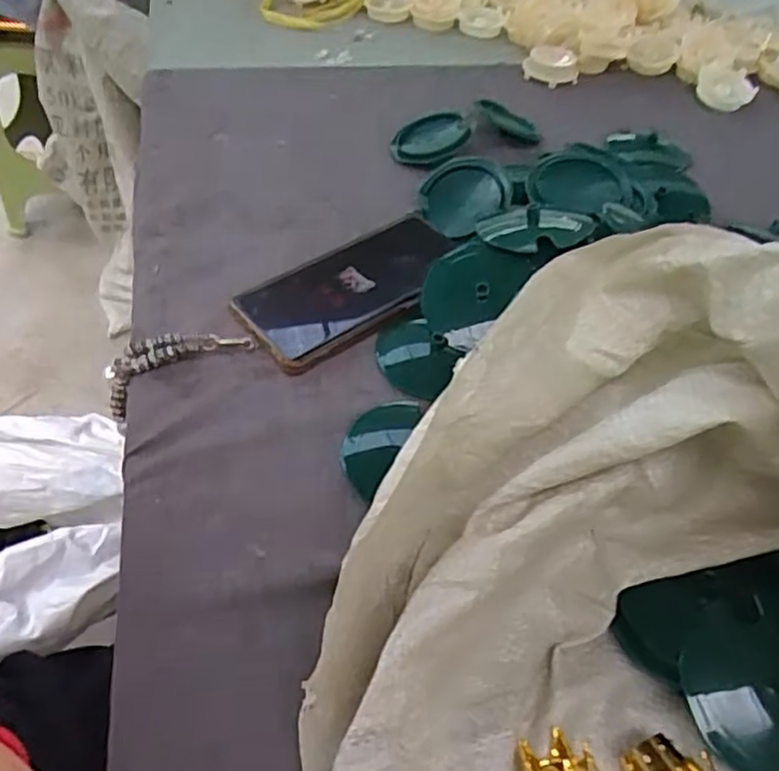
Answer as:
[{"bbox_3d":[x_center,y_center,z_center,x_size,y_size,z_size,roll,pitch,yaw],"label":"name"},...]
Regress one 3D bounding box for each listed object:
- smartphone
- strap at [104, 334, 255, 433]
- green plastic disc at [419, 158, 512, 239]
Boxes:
[{"bbox_3d":[-0.019,-0.069,0.455,0.165,0.012,0.074,-31,59,-28],"label":"smartphone"},{"bbox_3d":[-0.133,-0.014,0.413,0.095,0.035,0.028,-27,57,-5],"label":"strap"},{"bbox_3d":[0.055,-0.144,0.511,0.075,0.007,0.071,13,68,37],"label":"green plastic disc"}]

